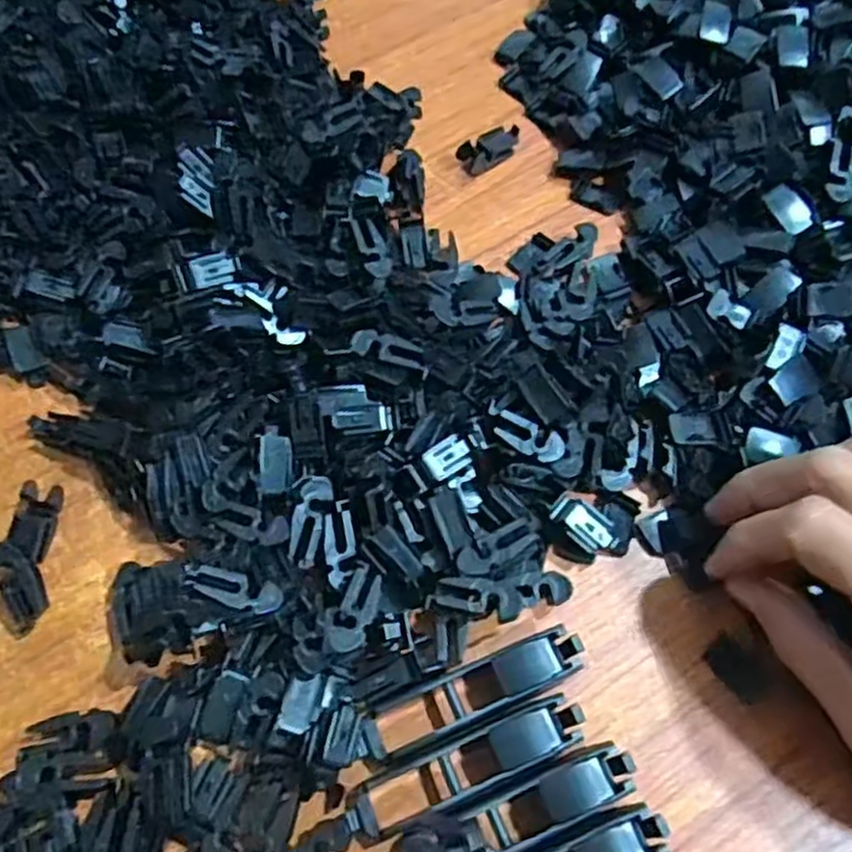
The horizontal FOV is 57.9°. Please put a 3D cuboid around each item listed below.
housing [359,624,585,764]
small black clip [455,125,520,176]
[{"bbox_3d":[0.015,0.083,0.240,0.071,0.015,0.016,-22,67,-8],"label":"housing"},{"bbox_3d":[0.029,-0.121,0.334,0.030,0.009,0.014,-41,71,-15],"label":"small black clip"}]

